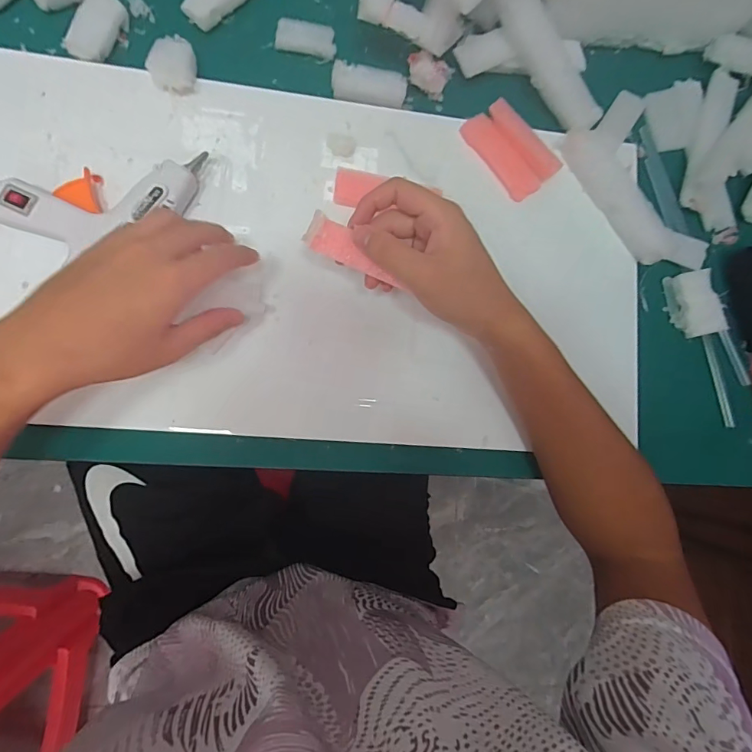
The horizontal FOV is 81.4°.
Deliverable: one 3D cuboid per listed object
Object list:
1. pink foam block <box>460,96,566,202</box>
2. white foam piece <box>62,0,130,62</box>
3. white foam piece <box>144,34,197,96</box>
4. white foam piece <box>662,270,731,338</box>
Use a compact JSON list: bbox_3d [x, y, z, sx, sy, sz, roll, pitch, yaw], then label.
[{"bbox_3d":[0.123,-0.206,0.395,0.053,0.014,0.084,-42,90,-9],"label":"pink foam block"},{"bbox_3d":[-0.232,-0.289,0.365,0.027,0.019,0.061,28,82,-3],"label":"white foam piece"},{"bbox_3d":[-0.168,-0.258,0.364,0.036,0.017,0.049,17,70,-22],"label":"white foam piece"},{"bbox_3d":[0.294,-0.066,0.406,0.042,0.009,0.061,-19,85,23],"label":"white foam piece"}]

